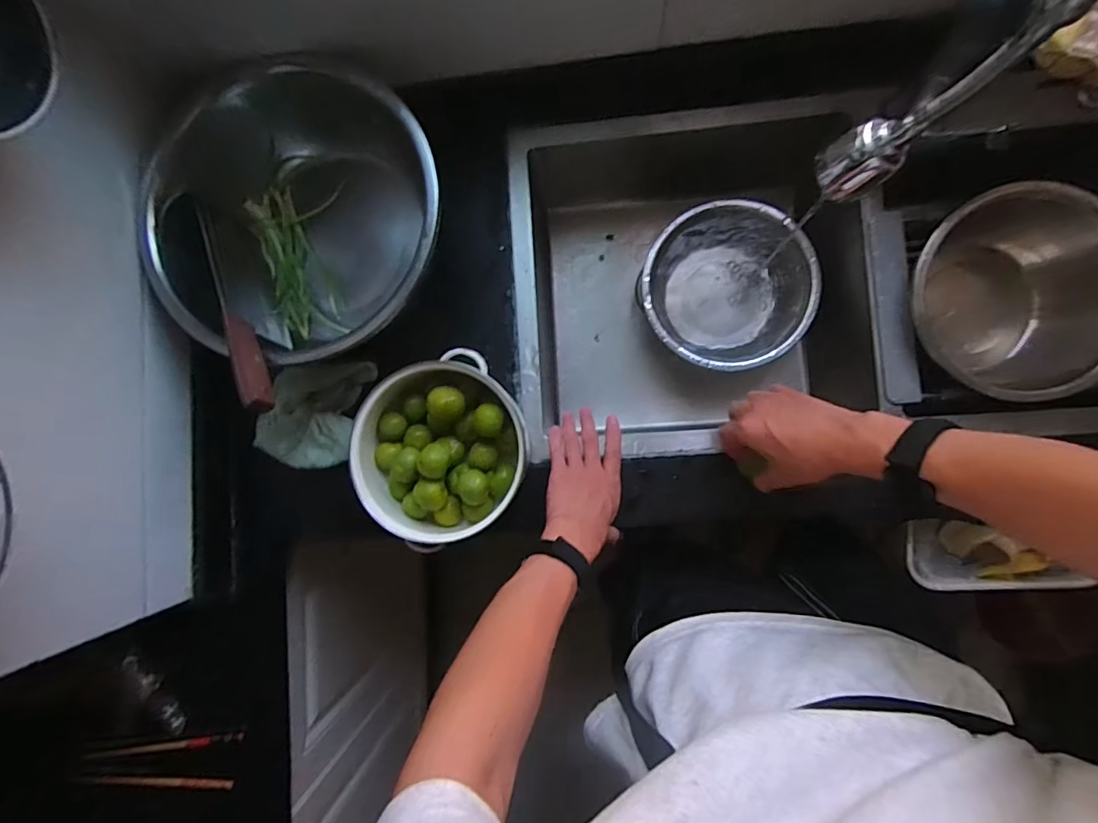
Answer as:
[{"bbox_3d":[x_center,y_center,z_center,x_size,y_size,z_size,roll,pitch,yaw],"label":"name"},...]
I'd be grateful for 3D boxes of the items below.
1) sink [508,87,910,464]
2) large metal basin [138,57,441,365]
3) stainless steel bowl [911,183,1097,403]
[{"bbox_3d":[0.180,-0.156,0.731,0.421,0.222,0.364,-5,87,5],"label":"sink"},{"bbox_3d":[-0.280,-0.213,0.597,0.327,0.154,0.306,0,88,5],"label":"large metal basin"},{"bbox_3d":[0.528,-0.132,0.607,0.224,0.134,0.214,0,88,5],"label":"stainless steel bowl"}]

